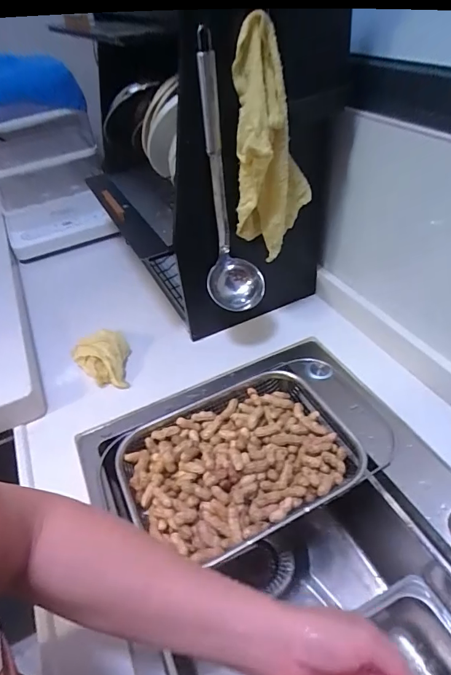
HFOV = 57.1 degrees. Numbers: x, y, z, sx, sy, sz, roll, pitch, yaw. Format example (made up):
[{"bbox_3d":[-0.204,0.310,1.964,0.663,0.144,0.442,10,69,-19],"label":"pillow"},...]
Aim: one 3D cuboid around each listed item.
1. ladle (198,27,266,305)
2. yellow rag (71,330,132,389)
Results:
[{"bbox_3d":[0.004,-0.202,0.560,0.076,0.327,0.117,-3,42,6],"label":"ladle"},{"bbox_3d":[-0.190,0.038,0.659,0.083,0.054,0.095,-23,44,-17],"label":"yellow rag"}]

